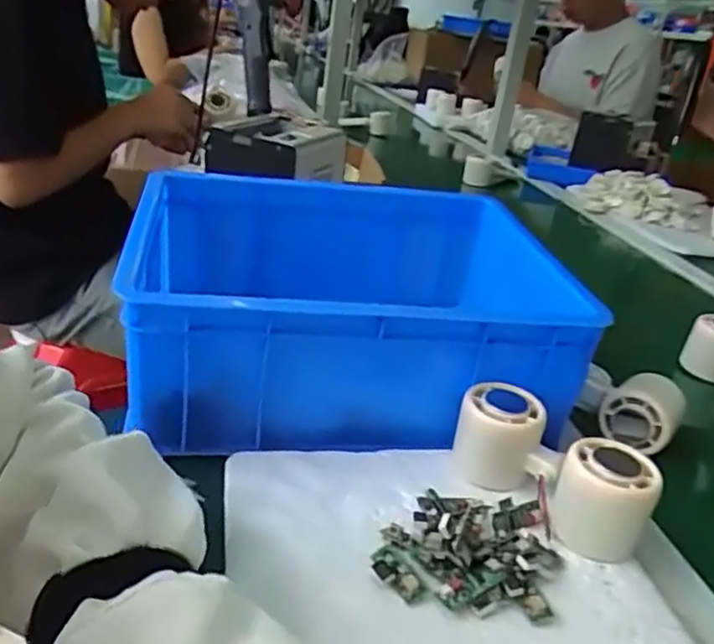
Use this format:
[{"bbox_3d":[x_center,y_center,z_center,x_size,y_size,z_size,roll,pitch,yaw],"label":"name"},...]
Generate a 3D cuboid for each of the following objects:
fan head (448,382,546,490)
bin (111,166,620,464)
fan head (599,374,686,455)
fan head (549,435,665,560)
[{"bbox_3d":[0.097,0.077,0.463,0.056,0.053,0.052,8,24,5],"label":"fan head"},{"bbox_3d":[-0.007,-0.016,0.563,0.329,0.126,0.268,3,24,-6],"label":"bin"},{"bbox_3d":[0.235,0.073,0.549,0.054,0.044,0.052,25,30,36],"label":"fan head"},{"bbox_3d":[0.153,0.110,0.417,0.056,0.057,0.053,15,26,19],"label":"fan head"}]

